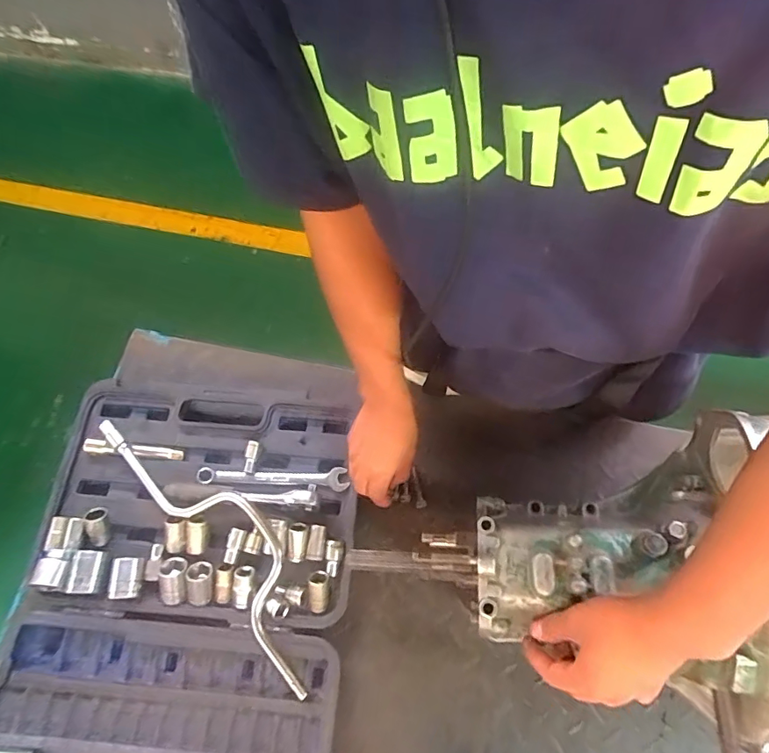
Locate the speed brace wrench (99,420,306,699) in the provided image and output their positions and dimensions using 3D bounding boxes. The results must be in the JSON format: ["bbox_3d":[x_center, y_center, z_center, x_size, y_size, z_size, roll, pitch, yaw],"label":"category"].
[{"bbox_3d":[-0.196,0.176,0.582,0.091,0.030,0.394,-41,74,-11],"label":"speed brace wrench"}]

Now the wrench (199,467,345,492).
[{"bbox_3d":[-0.141,0.129,0.618,0.186,0.015,0.027,-1,67,2],"label":"wrench"}]

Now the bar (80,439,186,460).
[{"bbox_3d":[-0.329,0.095,0.635,0.130,0.019,0.017,6,67,5],"label":"bar"}]

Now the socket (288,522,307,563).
[{"bbox_3d":[-0.104,0.198,0.582,0.022,0.014,0.044,2,84,3],"label":"socket"}]

